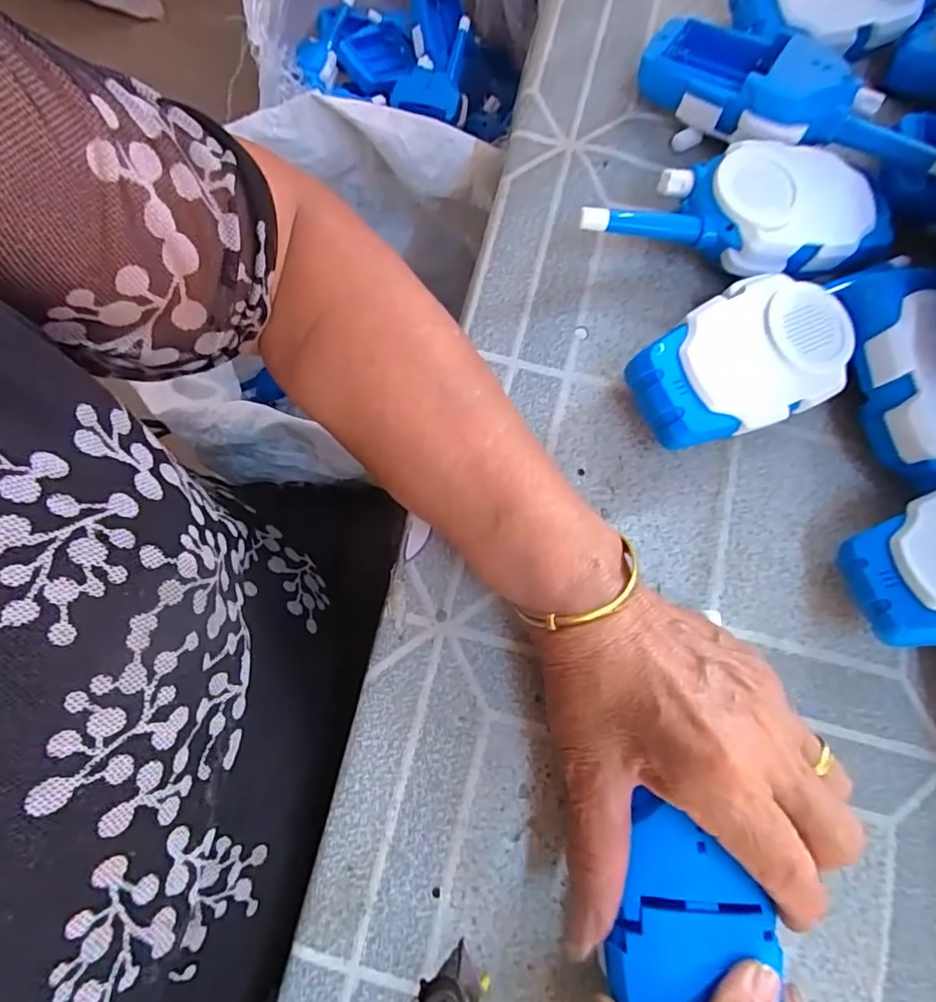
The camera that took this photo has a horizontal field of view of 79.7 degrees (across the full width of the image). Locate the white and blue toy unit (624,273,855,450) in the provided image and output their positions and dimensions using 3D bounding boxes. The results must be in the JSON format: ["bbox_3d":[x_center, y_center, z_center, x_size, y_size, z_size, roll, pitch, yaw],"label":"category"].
[{"bbox_3d":[0.123,-0.060,0.261,0.097,0.039,0.060,-27,79,-5],"label":"white and blue toy unit"}]

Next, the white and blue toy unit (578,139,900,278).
[{"bbox_3d":[0.129,-0.137,0.274,0.144,0.038,0.056,-1,77,0],"label":"white and blue toy unit"}]

